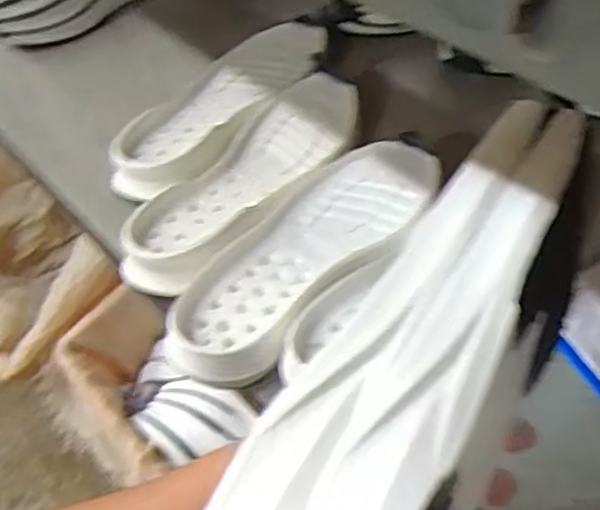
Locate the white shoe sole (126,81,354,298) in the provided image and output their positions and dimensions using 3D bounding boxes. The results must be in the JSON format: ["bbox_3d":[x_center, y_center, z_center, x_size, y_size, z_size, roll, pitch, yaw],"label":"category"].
[{"bbox_3d":[-0.043,-0.075,0.642,0.108,0.040,0.300,28,57,28],"label":"white shoe sole"}]

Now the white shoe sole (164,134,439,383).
[{"bbox_3d":[0.005,-0.009,0.568,0.105,0.031,0.280,27,57,27],"label":"white shoe sole"}]

